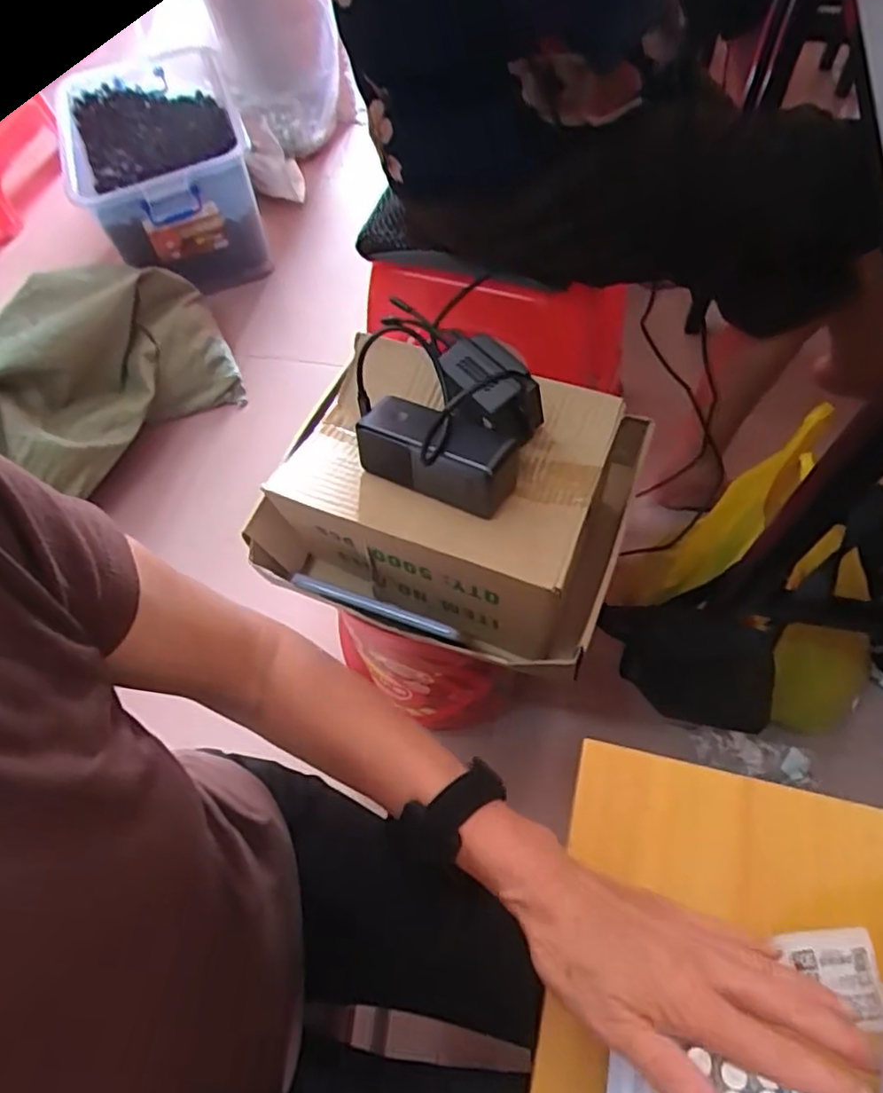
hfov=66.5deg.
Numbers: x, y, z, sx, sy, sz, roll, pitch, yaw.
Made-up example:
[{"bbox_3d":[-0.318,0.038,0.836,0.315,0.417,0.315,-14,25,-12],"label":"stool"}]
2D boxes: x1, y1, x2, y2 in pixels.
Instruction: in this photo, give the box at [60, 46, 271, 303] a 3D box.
[{"bbox_3d":[-0.519,-0.718,1.334,0.290,0.252,0.393,-15,60,-4],"label":"box"}]

